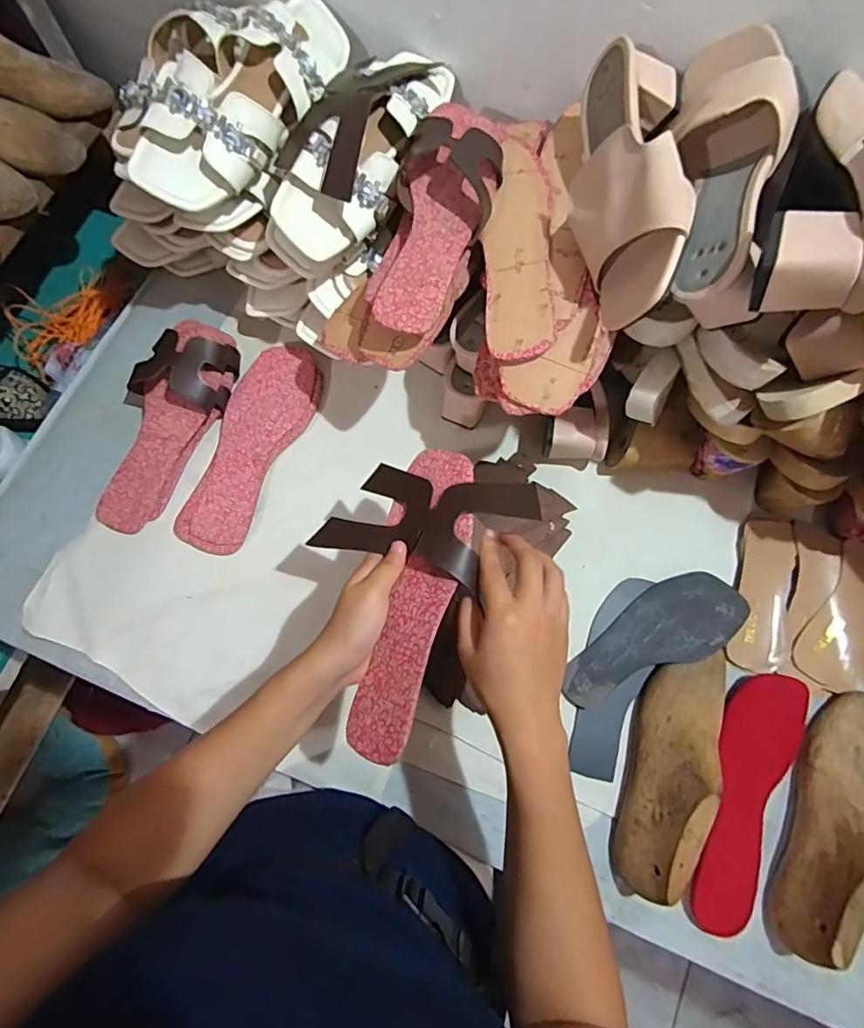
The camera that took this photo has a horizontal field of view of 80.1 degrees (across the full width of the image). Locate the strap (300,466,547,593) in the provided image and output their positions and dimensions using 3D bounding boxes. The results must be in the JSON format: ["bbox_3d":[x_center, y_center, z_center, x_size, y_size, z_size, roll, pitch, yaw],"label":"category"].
[{"bbox_3d":[-0.011,0.005,0.418,0.195,0.015,0.098,-1,71,32],"label":"strap"}]

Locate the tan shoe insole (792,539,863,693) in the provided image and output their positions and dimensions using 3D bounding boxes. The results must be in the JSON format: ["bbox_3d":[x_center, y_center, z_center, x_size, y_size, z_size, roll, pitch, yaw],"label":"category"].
[{"bbox_3d":[0.443,0.109,0.541,0.067,0.037,0.155,27,88,6],"label":"tan shoe insole"}]

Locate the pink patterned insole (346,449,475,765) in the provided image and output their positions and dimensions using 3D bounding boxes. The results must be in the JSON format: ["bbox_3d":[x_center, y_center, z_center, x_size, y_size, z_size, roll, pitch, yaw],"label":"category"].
[{"bbox_3d":[-0.011,0.060,0.394,0.069,0.005,0.240,1,71,37],"label":"pink patterned insole"}]

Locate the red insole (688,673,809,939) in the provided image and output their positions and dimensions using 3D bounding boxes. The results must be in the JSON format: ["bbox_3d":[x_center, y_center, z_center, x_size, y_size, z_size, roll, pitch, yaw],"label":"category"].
[{"bbox_3d":[0.301,0.270,0.496,0.076,0.010,0.240,27,75,6],"label":"red insole"}]

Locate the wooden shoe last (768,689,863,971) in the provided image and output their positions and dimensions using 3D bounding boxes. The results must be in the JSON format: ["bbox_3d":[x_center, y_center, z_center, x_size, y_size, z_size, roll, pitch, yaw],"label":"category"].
[{"bbox_3d":[0.386,0.283,0.468,0.074,0.069,0.240,22,74,4],"label":"wooden shoe last"}]

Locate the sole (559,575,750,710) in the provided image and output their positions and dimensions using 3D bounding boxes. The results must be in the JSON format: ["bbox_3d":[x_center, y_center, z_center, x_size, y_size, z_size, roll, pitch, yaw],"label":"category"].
[{"bbox_3d":[0.221,0.123,0.523,0.189,0.037,0.078,-21,76,-8],"label":"sole"}]

